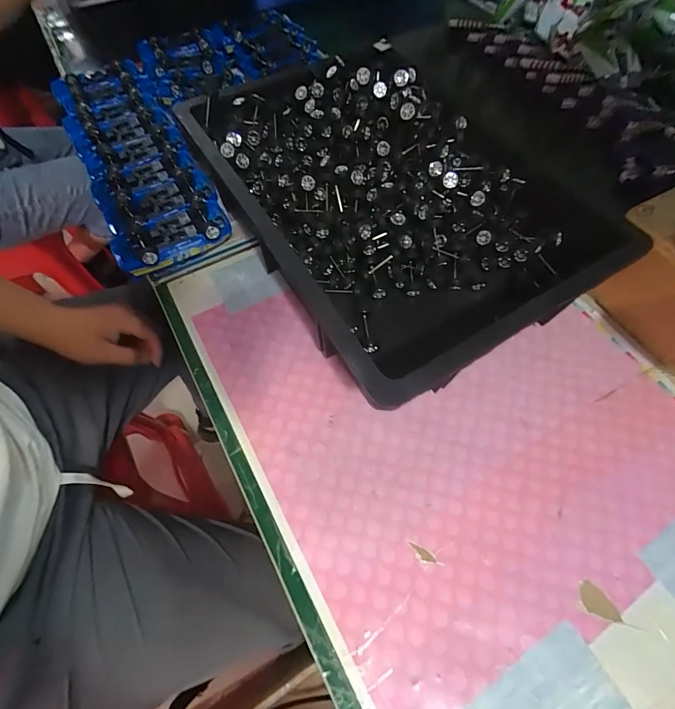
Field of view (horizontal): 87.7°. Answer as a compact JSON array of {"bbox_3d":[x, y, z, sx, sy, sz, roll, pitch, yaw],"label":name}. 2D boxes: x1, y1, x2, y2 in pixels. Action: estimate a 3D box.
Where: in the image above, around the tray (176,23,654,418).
[{"bbox_3d":[0.048,-0.176,0.412,0.302,0.105,0.438,-29,66,-14],"label":"tray"}]

